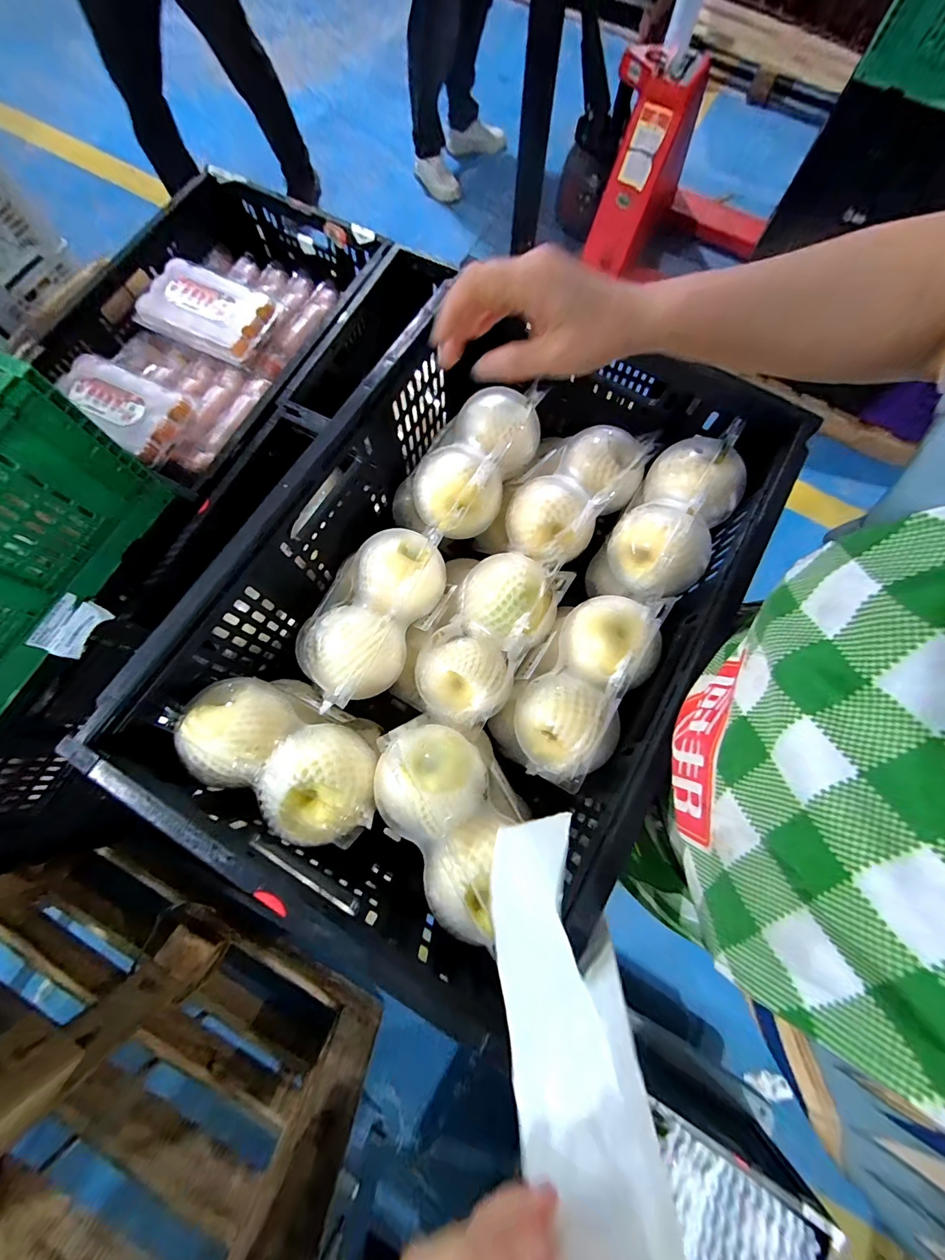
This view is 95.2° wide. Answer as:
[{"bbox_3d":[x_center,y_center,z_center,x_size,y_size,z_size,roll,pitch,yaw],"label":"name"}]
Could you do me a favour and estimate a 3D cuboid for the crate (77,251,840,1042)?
[{"bbox_3d":[0.006,-0.034,0.446,0.399,0.197,0.586,29,75,7],"label":"crate"}]

